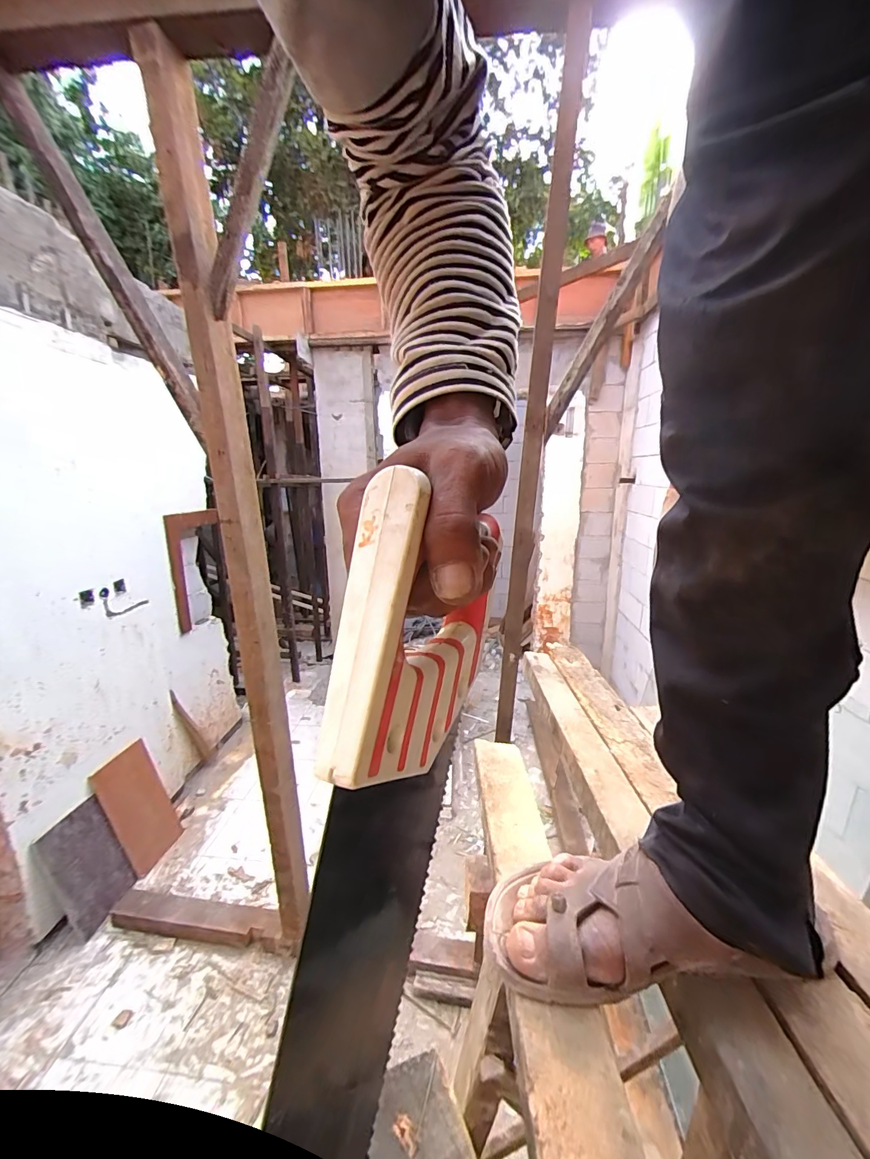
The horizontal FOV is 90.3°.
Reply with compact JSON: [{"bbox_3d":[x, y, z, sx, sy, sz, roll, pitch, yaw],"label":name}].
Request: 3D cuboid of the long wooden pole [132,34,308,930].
[{"bbox_3d":[-0.601,0.033,1.337,0.125,2.613,0.111,-8,16,-26],"label":"long wooden pole"}]

